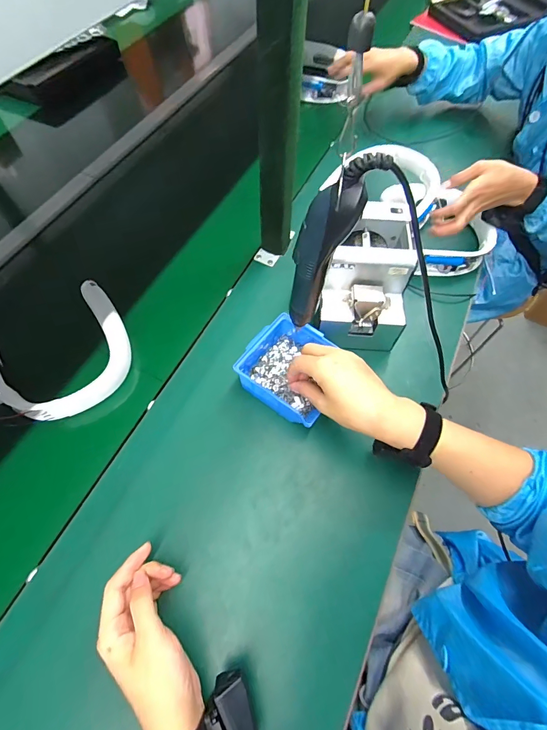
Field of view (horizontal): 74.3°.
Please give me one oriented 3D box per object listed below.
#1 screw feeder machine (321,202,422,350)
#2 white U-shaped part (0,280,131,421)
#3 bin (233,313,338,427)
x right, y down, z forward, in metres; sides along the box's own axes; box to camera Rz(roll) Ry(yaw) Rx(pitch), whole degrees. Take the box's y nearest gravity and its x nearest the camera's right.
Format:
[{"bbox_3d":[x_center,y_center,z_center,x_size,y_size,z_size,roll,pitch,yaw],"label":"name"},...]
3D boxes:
[{"bbox_3d":[0.141,-0.129,0.571,0.126,0.156,0.182,1,62,-2],"label":"screw feeder machine"},{"bbox_3d":[-0.325,-0.015,0.549,0.204,0.046,0.182,-30,68,-17],"label":"white U-shaped part"},{"bbox_3d":[0.027,0.005,0.531,0.139,0.056,0.128,34,66,14],"label":"bin"}]

